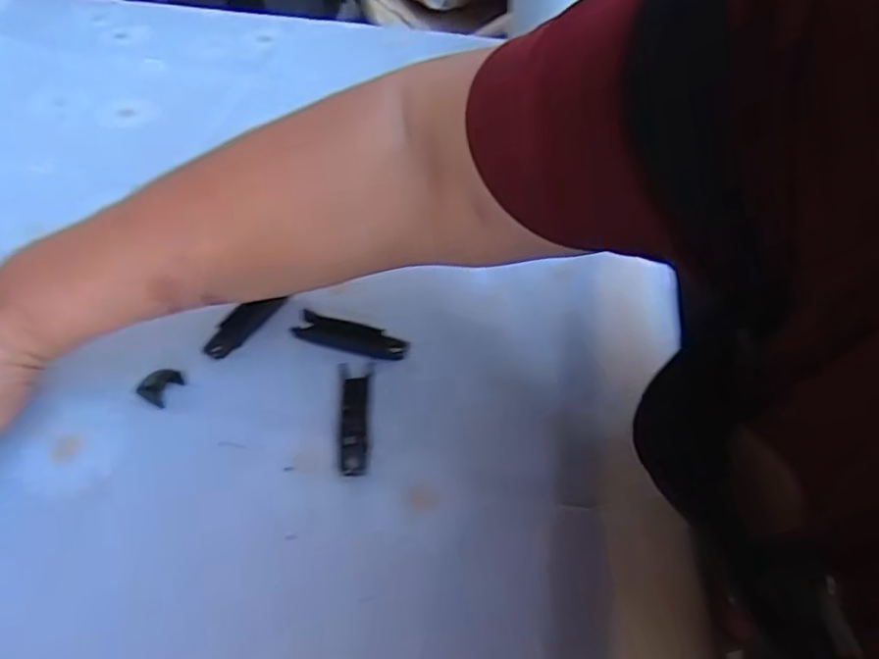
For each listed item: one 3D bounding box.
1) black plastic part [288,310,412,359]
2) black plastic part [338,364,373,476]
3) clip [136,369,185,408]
[{"bbox_3d":[-0.049,0.004,0.352,0.063,0.006,0.016,13,48,7],"label":"black plastic part"},{"bbox_3d":[-0.044,0.044,0.318,0.015,0.004,0.065,1,48,-4],"label":"black plastic part"},{"bbox_3d":[-0.144,0.028,0.325,0.021,0.007,0.020,-35,59,-30],"label":"clip"}]

